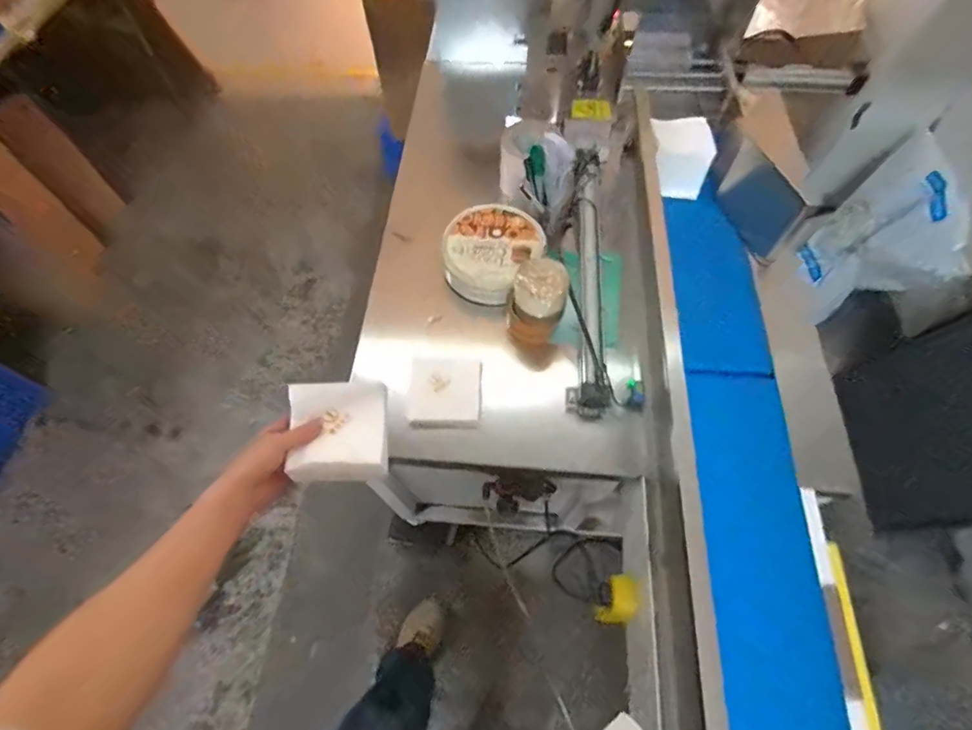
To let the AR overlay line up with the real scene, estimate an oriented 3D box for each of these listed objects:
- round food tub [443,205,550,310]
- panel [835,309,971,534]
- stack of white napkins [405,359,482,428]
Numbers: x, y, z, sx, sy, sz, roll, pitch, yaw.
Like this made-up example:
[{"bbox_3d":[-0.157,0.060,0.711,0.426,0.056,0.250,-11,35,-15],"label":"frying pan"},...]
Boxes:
[{"bbox_3d":[0.017,-0.206,0.867,0.186,0.055,0.196,-2,62,0],"label":"round food tub"},{"bbox_3d":[1.277,0.126,1.257,0.057,0.552,0.566,5,66,-8],"label":"panel"},{"bbox_3d":[-0.067,0.047,0.757,0.117,0.026,0.114,-1,62,0],"label":"stack of white napkins"}]

